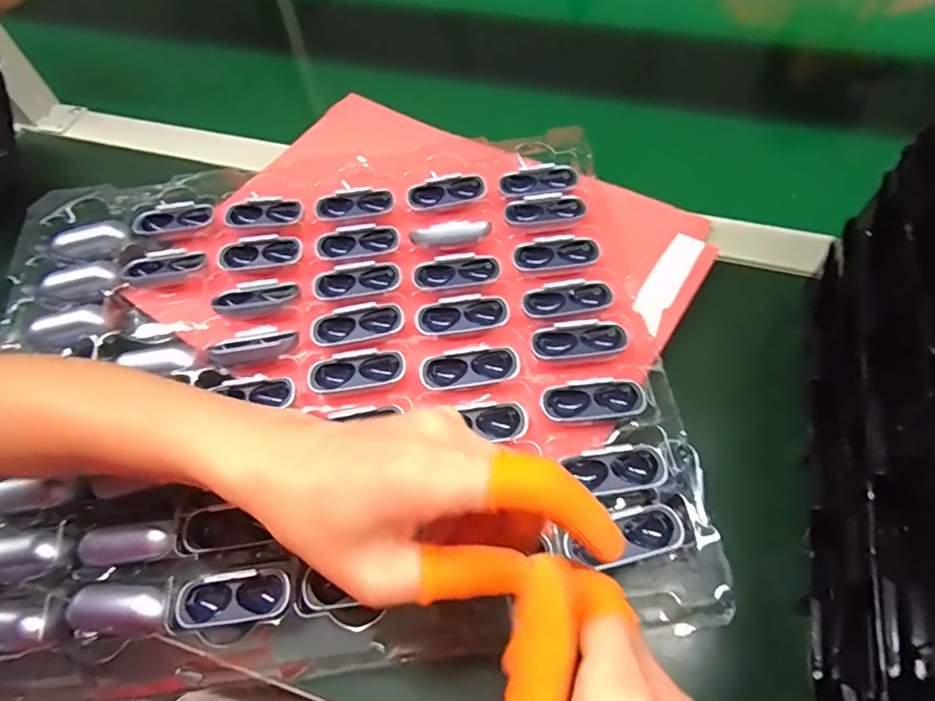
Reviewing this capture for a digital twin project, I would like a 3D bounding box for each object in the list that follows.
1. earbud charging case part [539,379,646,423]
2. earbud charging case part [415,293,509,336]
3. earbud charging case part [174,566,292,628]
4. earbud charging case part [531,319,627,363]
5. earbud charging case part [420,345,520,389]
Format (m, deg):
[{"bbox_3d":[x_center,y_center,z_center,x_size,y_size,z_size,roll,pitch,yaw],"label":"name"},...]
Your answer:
[{"bbox_3d":[0.074,0.030,0.325,0.058,0.010,0.023,-6,58,1],"label":"earbud charging case part"},{"bbox_3d":[-0.003,-0.022,0.363,0.059,0.014,0.027,-10,58,-1],"label":"earbud charging case part"},{"bbox_3d":[-0.124,0.132,0.294,0.062,0.013,0.025,-7,58,0],"label":"earbud charging case part"},{"bbox_3d":[0.070,-0.007,0.344,0.059,0.009,0.025,-6,58,1],"label":"earbud charging case part"},{"bbox_3d":[0.001,0.012,0.343,0.060,0.011,0.023,-8,58,0],"label":"earbud charging case part"}]

